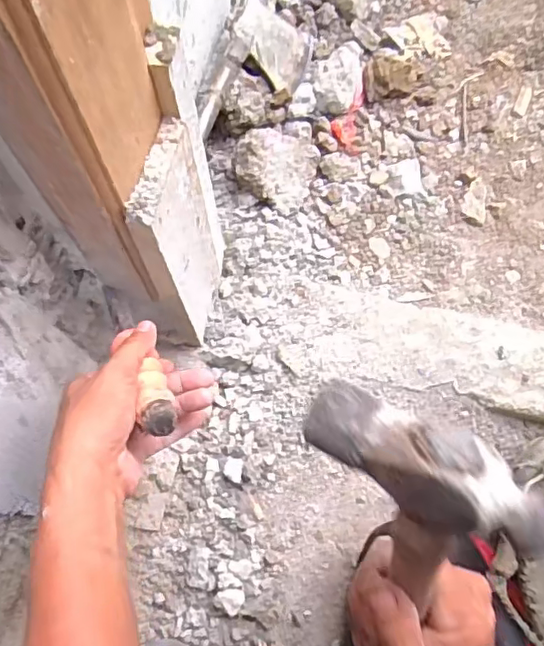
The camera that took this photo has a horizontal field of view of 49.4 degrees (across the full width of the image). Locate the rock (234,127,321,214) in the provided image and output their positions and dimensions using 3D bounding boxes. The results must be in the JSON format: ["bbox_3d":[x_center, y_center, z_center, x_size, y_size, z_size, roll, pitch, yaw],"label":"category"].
[{"bbox_3d":[0.006,-0.201,0.751,0.094,0.059,0.091,0,70,0],"label":"rock"}]

